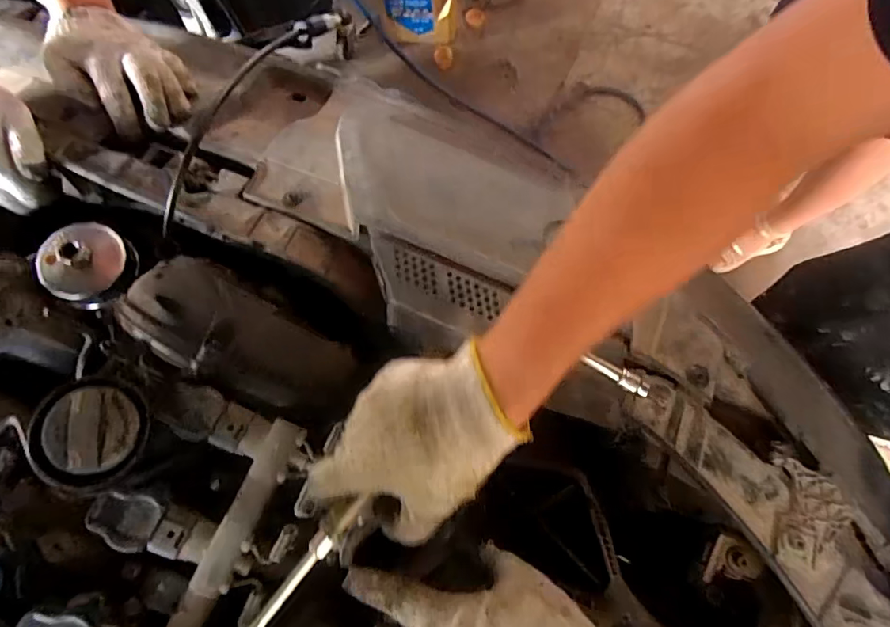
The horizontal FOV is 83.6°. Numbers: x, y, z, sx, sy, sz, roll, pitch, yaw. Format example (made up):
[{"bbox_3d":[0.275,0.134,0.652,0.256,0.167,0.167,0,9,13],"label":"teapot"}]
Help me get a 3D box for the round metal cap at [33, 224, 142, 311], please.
[{"bbox_3d":[-0.340,-0.050,0.468,0.079,0.038,0.079,4,74,-15],"label":"round metal cap"}]

